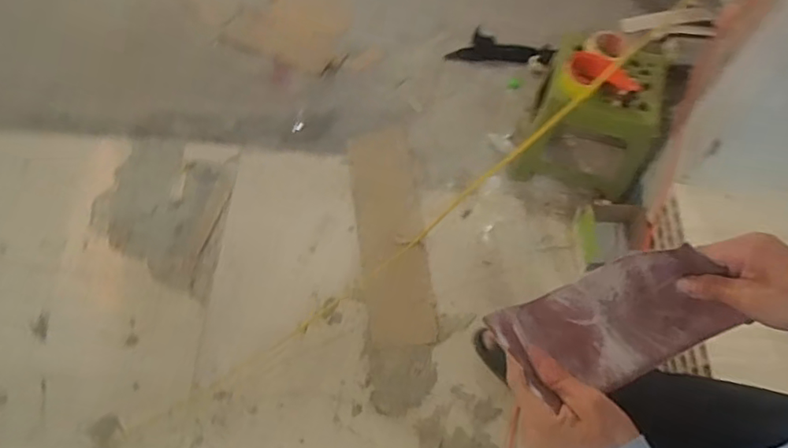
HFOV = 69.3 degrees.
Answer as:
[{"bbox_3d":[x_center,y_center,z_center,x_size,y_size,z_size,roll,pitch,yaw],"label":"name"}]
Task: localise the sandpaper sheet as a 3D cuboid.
[{"bbox_3d":[0.195,0.084,0.503,0.216,0.040,0.104,-11,66,-10],"label":"sandpaper sheet"}]

